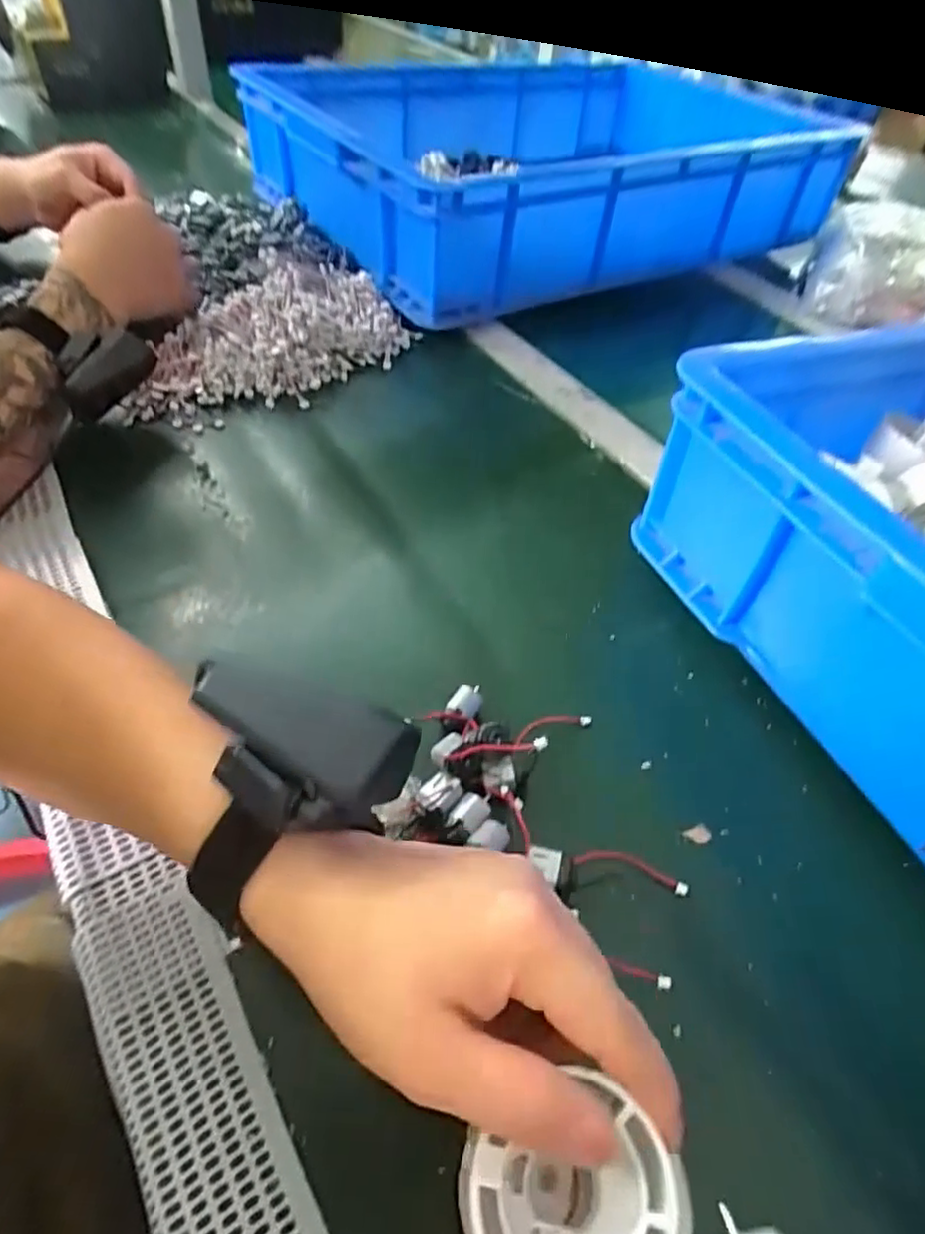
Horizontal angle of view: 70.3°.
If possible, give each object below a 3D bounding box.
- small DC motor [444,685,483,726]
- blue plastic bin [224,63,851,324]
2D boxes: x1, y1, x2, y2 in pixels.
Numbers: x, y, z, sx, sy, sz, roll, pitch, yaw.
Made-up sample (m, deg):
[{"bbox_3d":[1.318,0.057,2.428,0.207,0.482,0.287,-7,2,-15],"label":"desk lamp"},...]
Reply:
[{"bbox_3d":[0.000,0.047,0.348,0.014,0.010,0.025,25,52,16],"label":"small DC motor"},{"bbox_3d":[0.090,-0.526,0.765,0.553,0.127,0.439,-24,55,-24],"label":"blue plastic bin"}]

